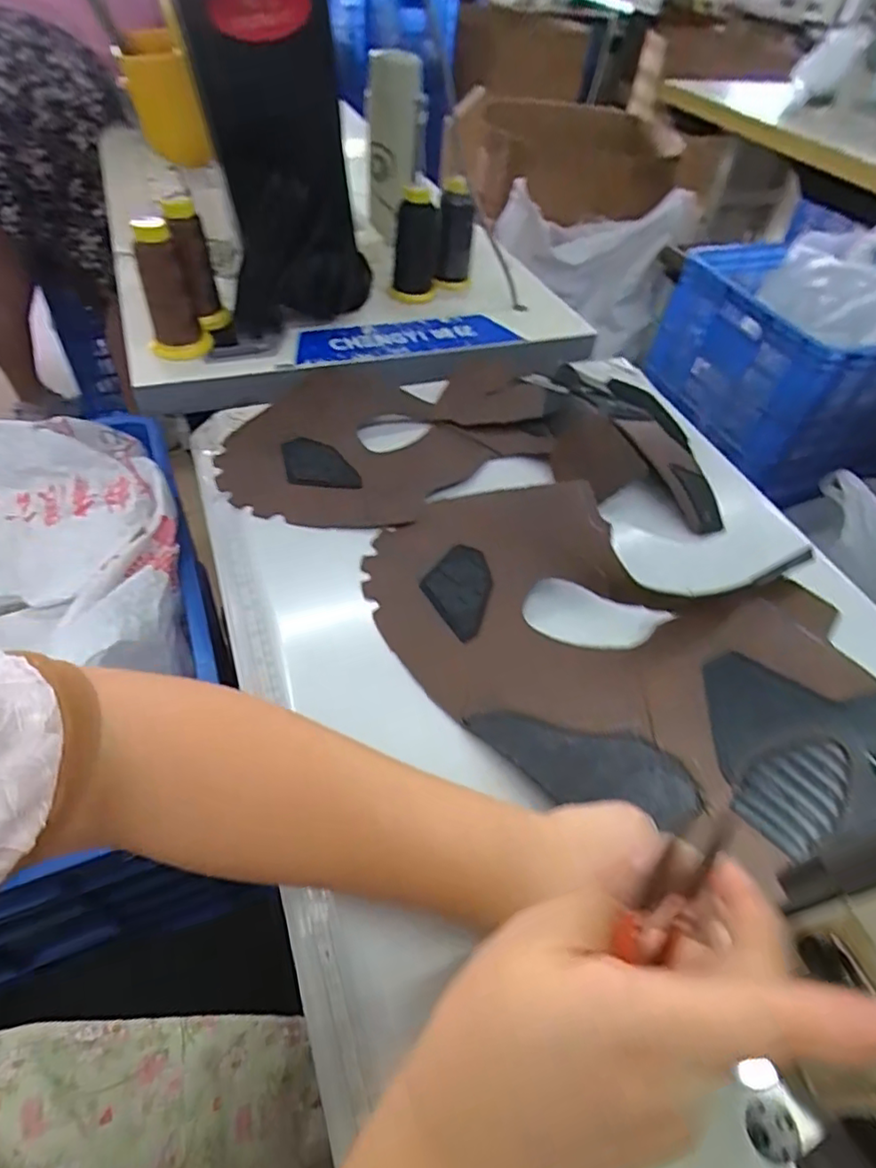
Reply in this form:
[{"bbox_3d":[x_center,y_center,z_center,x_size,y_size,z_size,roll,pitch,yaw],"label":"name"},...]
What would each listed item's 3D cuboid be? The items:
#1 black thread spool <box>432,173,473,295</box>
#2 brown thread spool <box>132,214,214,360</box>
[{"bbox_3d":[0.022,-0.446,0.763,0.045,0.121,0.054,4,49,-3],"label":"black thread spool"},{"bbox_3d":[-0.271,-0.292,0.595,0.055,0.122,0.052,-20,55,-22],"label":"brown thread spool"}]

